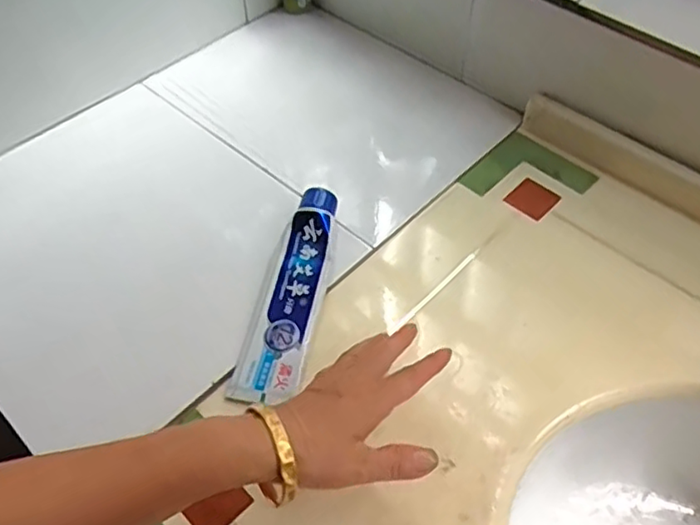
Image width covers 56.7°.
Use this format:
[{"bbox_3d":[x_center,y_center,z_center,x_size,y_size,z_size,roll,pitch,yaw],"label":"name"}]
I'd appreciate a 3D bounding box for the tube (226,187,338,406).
[{"bbox_3d":[-0.046,0.020,0.523,0.052,0.035,0.193,11,51,8],"label":"tube"}]

